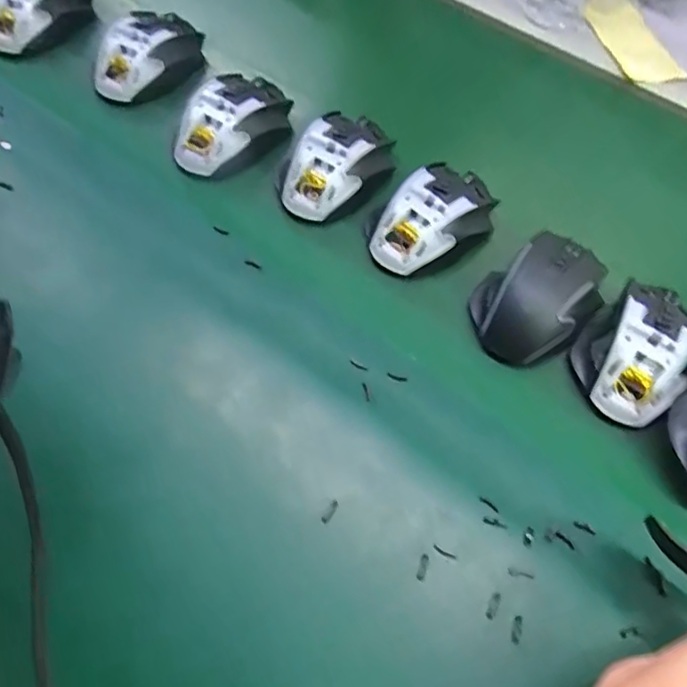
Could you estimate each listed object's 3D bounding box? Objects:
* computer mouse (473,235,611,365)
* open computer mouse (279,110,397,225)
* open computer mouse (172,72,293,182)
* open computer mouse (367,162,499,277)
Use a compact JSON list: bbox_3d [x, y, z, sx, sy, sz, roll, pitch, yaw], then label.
[{"bbox_3d":[0.138,-0.033,0.410,0.100,0.035,0.069,-32,66,-20],"label":"computer mouse"},{"bbox_3d":[-0.005,-0.144,0.469,0.069,0.039,0.108,33,63,15],"label":"open computer mouse"},{"bbox_3d":[-0.092,-0.182,0.488,0.070,0.046,0.110,41,65,19],"label":"open computer mouse"},{"bbox_3d":[0.070,-0.100,0.446,0.076,0.037,0.107,39,65,18],"label":"open computer mouse"}]

